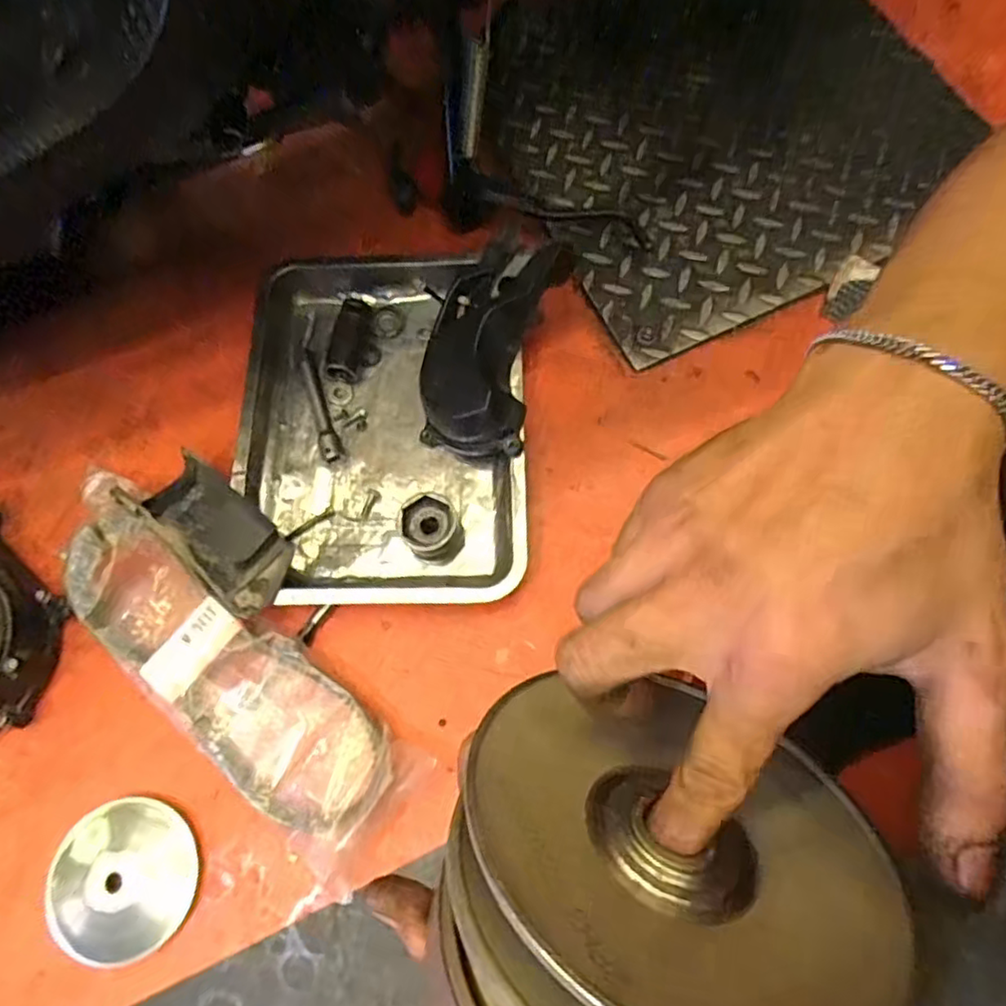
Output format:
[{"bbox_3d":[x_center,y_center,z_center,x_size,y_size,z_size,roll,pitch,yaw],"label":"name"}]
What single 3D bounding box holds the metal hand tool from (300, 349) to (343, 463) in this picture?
[{"bbox_3d":[-0.178,-0.100,0.618,0.018,0.017,0.133,-17,72,-4],"label":"metal hand tool"}]

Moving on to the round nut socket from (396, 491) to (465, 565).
[{"bbox_3d":[-0.063,0.023,0.564,0.051,0.048,0.051,-1,71,2],"label":"round nut socket"}]

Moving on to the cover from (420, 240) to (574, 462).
[{"bbox_3d":[-0.015,-0.137,0.591,0.107,0.095,0.179,15,73,7],"label":"cover"}]

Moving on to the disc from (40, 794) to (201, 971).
[{"bbox_3d":[-0.293,0.290,0.492,0.104,0.024,0.108,-1,71,2],"label":"disc"}]

